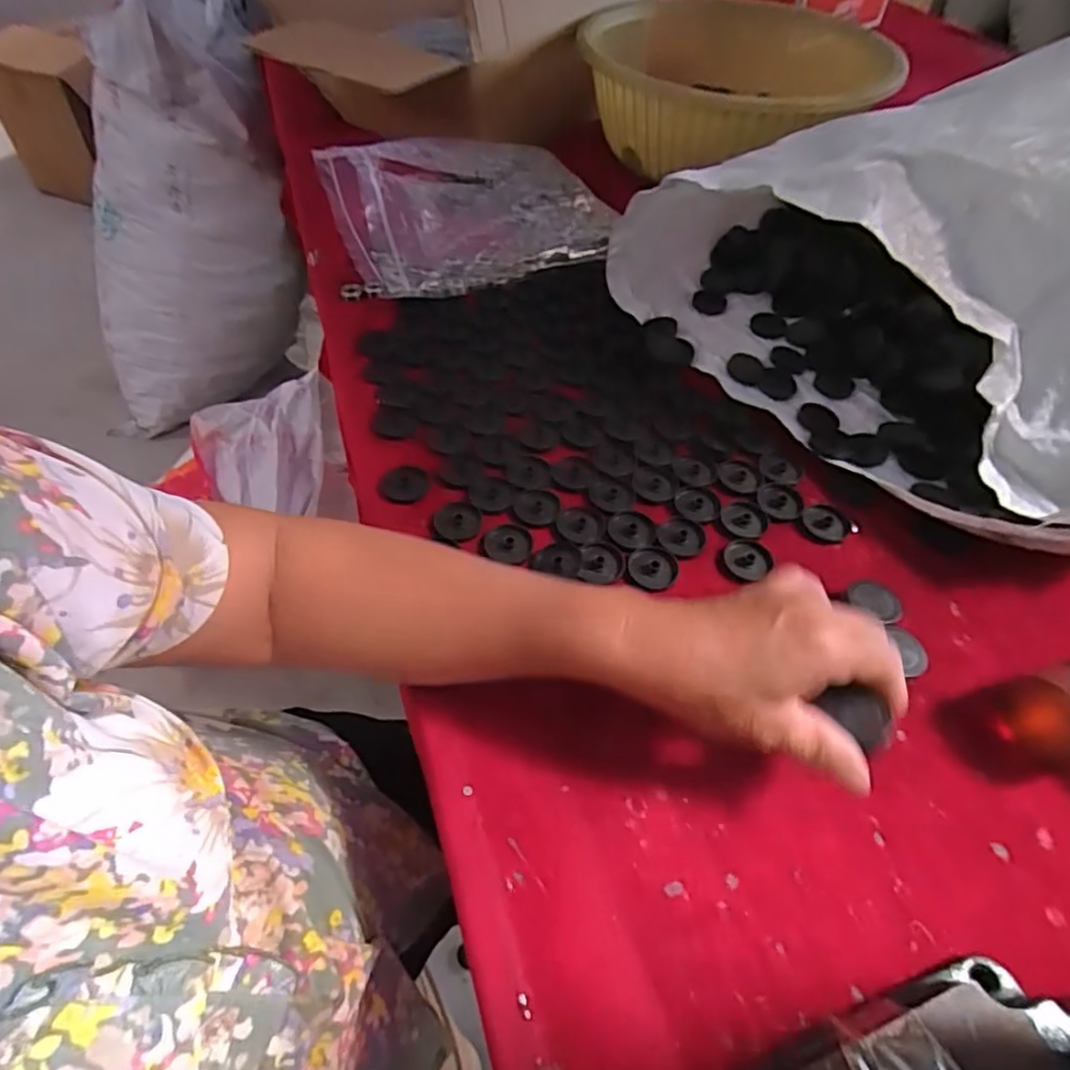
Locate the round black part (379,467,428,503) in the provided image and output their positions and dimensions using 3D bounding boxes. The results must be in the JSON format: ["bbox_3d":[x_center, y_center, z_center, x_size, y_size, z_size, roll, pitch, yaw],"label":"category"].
[{"bbox_3d":[-0.094,-0.038,0.467,0.030,0.004,0.034,38,59,23],"label":"round black part"}]

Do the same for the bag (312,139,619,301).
[{"bbox_3d":[-0.067,-0.352,0.667,0.290,0.080,0.221,-14,54,-14],"label":"bag"}]

